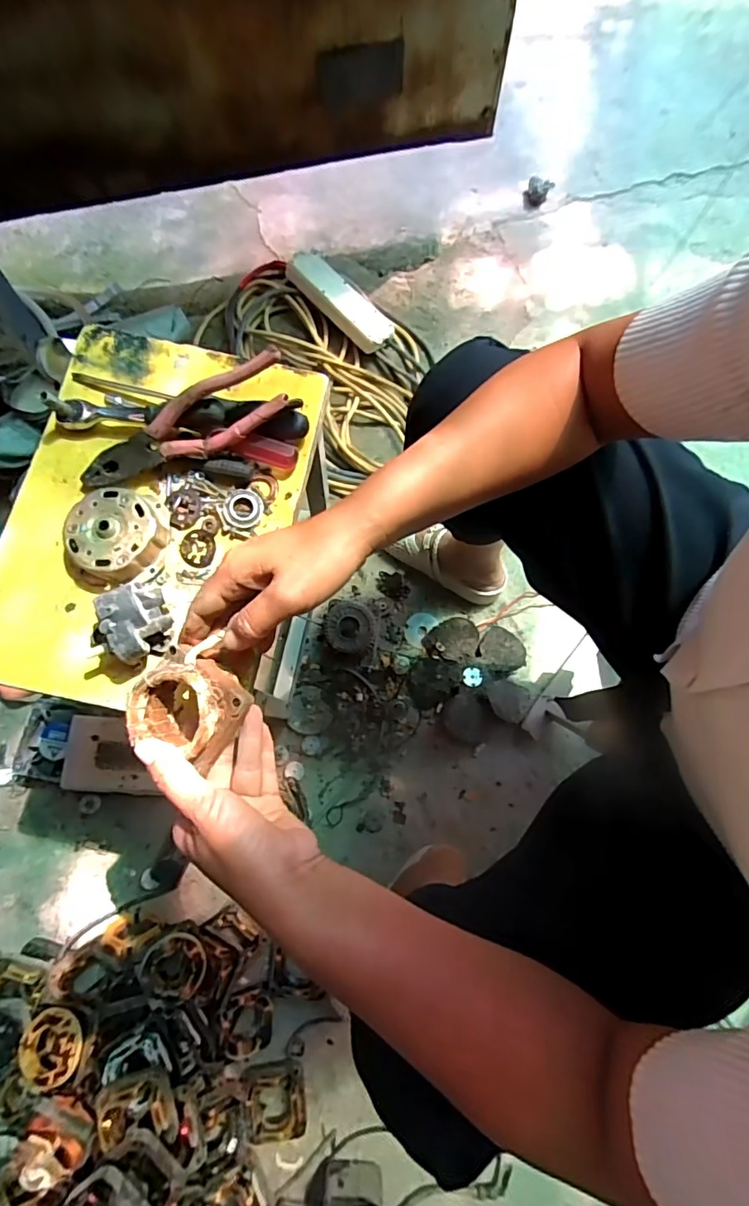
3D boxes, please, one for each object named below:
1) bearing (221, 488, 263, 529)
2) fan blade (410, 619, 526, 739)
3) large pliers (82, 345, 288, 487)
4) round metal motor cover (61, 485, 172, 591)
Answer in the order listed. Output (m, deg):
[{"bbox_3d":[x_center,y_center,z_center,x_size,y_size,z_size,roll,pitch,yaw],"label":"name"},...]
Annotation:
[{"bbox_3d":[-0.115,-0.082,0.457,0.035,0.010,0.034,2,77,1],"label":"bearing"},{"bbox_3d":[0.156,0.122,0.847,0.182,0.045,0.184,0,76,-1],"label":"fan blade"},{"bbox_3d":[-0.158,-0.145,0.440,0.192,0.015,0.051,-25,112,8],"label":"large pliers"},{"bbox_3d":[-0.216,-0.054,0.434,0.081,0.030,0.077,-6,77,-1],"label":"round metal motor cover"}]

